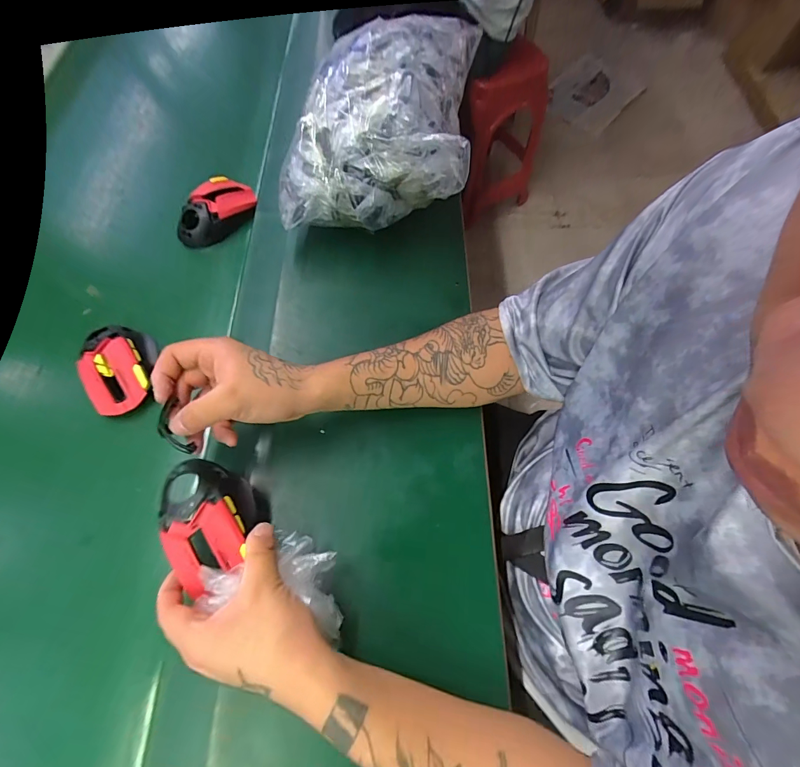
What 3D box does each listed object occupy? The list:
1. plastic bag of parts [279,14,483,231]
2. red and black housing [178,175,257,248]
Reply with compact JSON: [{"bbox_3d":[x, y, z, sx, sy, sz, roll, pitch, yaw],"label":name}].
[{"bbox_3d":[-0.031,-0.293,0.486,0.219,0.162,0.180,1,65,-1],"label":"plastic bag of parts"},{"bbox_3d":[-0.252,-0.237,0.529,0.110,0.043,0.070,-28,69,-14],"label":"red and black housing"}]

